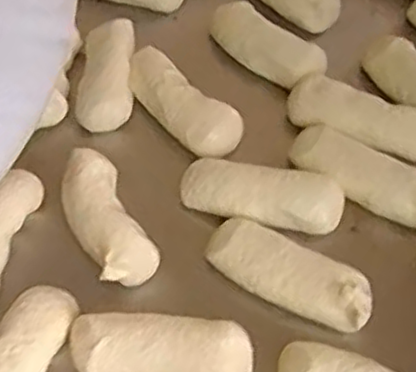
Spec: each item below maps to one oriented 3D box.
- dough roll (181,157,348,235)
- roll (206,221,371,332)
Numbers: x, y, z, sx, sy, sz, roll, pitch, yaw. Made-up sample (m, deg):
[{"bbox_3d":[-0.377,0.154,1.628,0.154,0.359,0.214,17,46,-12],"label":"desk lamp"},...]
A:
[{"bbox_3d":[0.037,0.010,0.491,0.111,0.034,0.041,11,56,9],"label":"dough roll"},{"bbox_3d":[0.052,0.063,0.459,0.110,0.051,0.040,26,60,18],"label":"roll"}]

